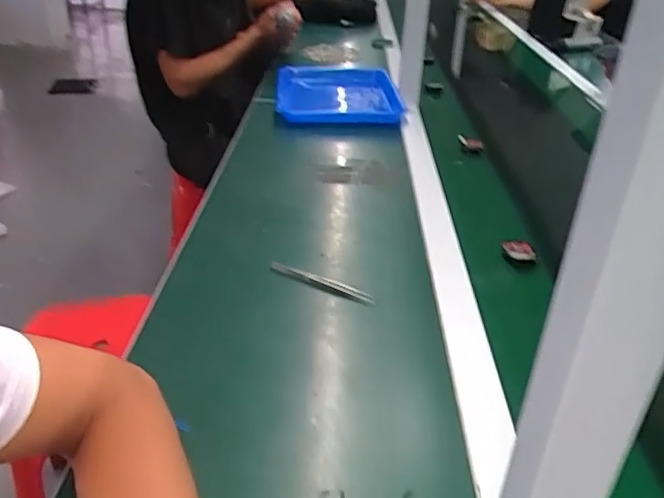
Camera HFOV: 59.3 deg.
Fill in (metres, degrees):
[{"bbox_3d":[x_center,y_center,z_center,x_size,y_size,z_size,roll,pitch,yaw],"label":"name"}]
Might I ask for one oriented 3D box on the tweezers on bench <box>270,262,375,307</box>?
[{"bbox_3d":[-0.014,0.035,0.640,0.128,0.009,0.015,18,35,25],"label":"tweezers on bench"}]

